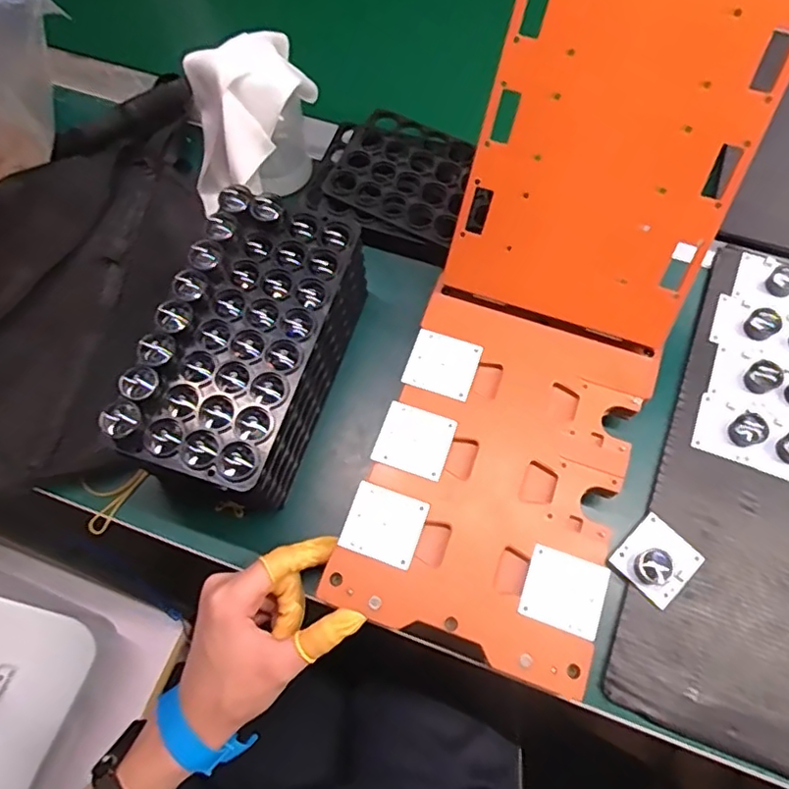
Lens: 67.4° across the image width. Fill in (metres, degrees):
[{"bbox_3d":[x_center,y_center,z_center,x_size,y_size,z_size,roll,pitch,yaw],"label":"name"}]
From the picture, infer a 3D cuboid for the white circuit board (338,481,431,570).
[{"bbox_3d":[-0.006,0.084,0.381,0.048,0.004,0.044,18,70,8],"label":"white circuit board"}]

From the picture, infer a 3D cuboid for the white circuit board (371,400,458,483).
[{"bbox_3d":[0.014,0.031,0.402,0.048,0.004,0.045,18,70,8],"label":"white circuit board"}]

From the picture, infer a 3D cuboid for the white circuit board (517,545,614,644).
[{"bbox_3d":[0.105,0.121,0.365,0.048,0.004,0.045,19,70,8],"label":"white circuit board"}]

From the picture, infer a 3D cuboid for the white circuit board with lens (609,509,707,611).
[{"bbox_3d":[0.178,0.110,0.395,0.048,0.016,0.045,-43,74,-14],"label":"white circuit board with lens"}]

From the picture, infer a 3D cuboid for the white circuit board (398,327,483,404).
[{"bbox_3d":[0.034,-0.022,0.421,0.048,0.004,0.044,18,70,8],"label":"white circuit board"}]

